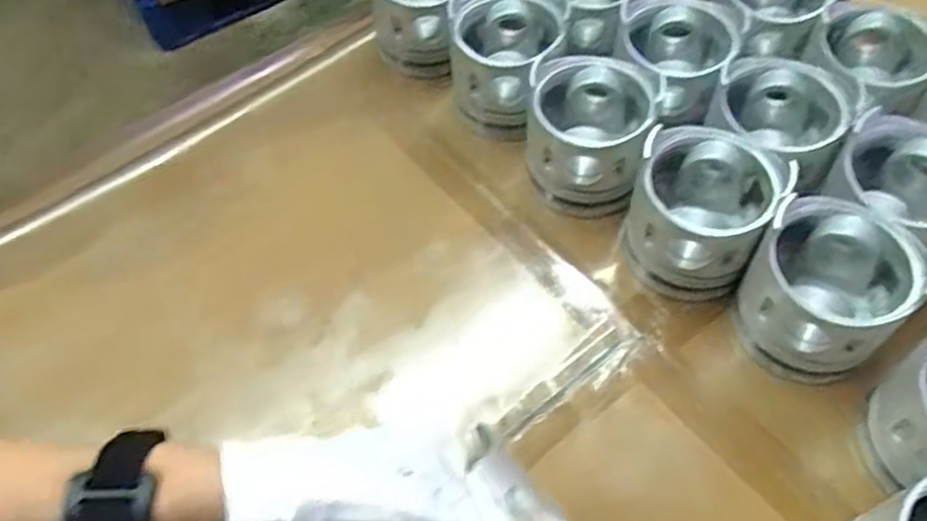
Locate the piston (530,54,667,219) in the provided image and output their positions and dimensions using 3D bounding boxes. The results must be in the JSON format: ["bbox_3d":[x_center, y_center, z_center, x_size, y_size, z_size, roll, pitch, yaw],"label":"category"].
[{"bbox_3d":[0.108,-0.108,0.620,0.101,0.106,0.104,-2,57,4],"label":"piston"}]

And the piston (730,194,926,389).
[{"bbox_3d":[0.261,0.022,0.523,0.097,0.116,0.101,-2,57,4],"label":"piston"}]

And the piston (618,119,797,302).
[{"bbox_3d":[0.186,-0.039,0.565,0.100,0.100,0.105,-2,57,4],"label":"piston"}]

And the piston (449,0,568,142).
[{"bbox_3d":[0.043,-0.182,0.679,0.106,0.097,0.116,-12,57,-2],"label":"piston"}]

